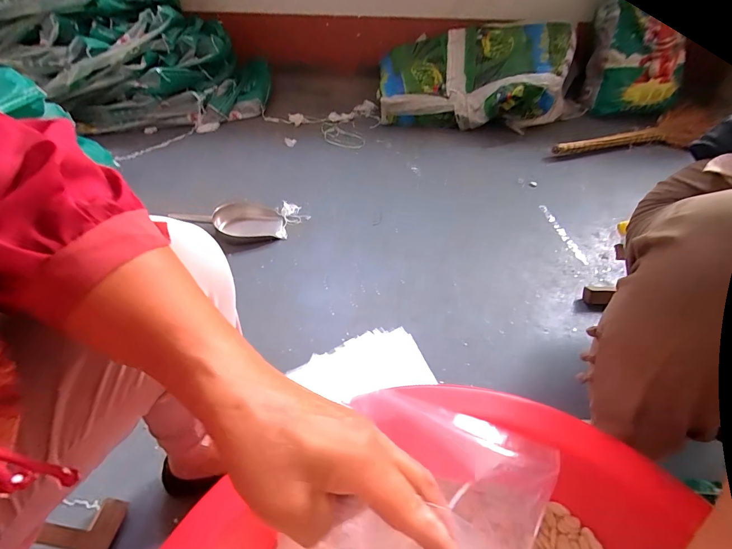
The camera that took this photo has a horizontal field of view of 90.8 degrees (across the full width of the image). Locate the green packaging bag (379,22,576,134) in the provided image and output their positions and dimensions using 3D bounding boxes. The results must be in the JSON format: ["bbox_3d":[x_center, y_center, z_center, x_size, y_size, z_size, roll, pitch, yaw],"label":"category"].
[{"bbox_3d":[0.411,-0.752,1.377,0.714,0.263,0.374,6,49,7],"label":"green packaging bag"}]

